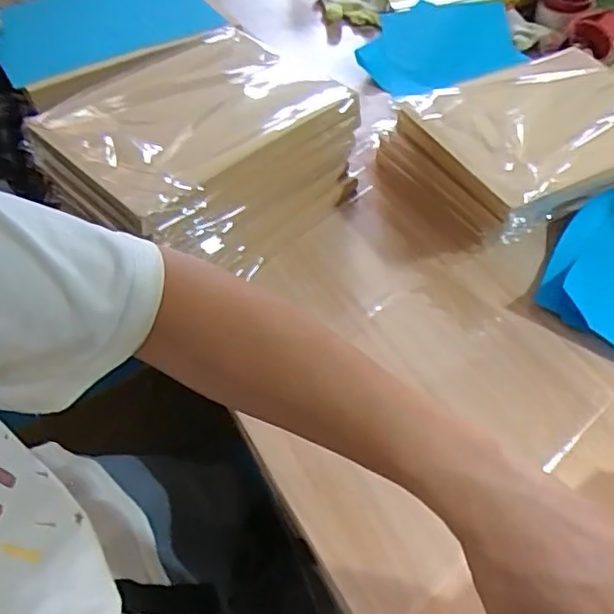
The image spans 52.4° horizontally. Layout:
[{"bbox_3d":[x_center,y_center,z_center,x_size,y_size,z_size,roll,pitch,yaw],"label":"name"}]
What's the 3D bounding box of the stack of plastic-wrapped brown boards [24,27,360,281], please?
[{"bbox_3d":[-0.118,-0.177,0.735,0.226,0.158,0.304,36,60,25],"label":"stack of plastic-wrapped brown boards"}]

